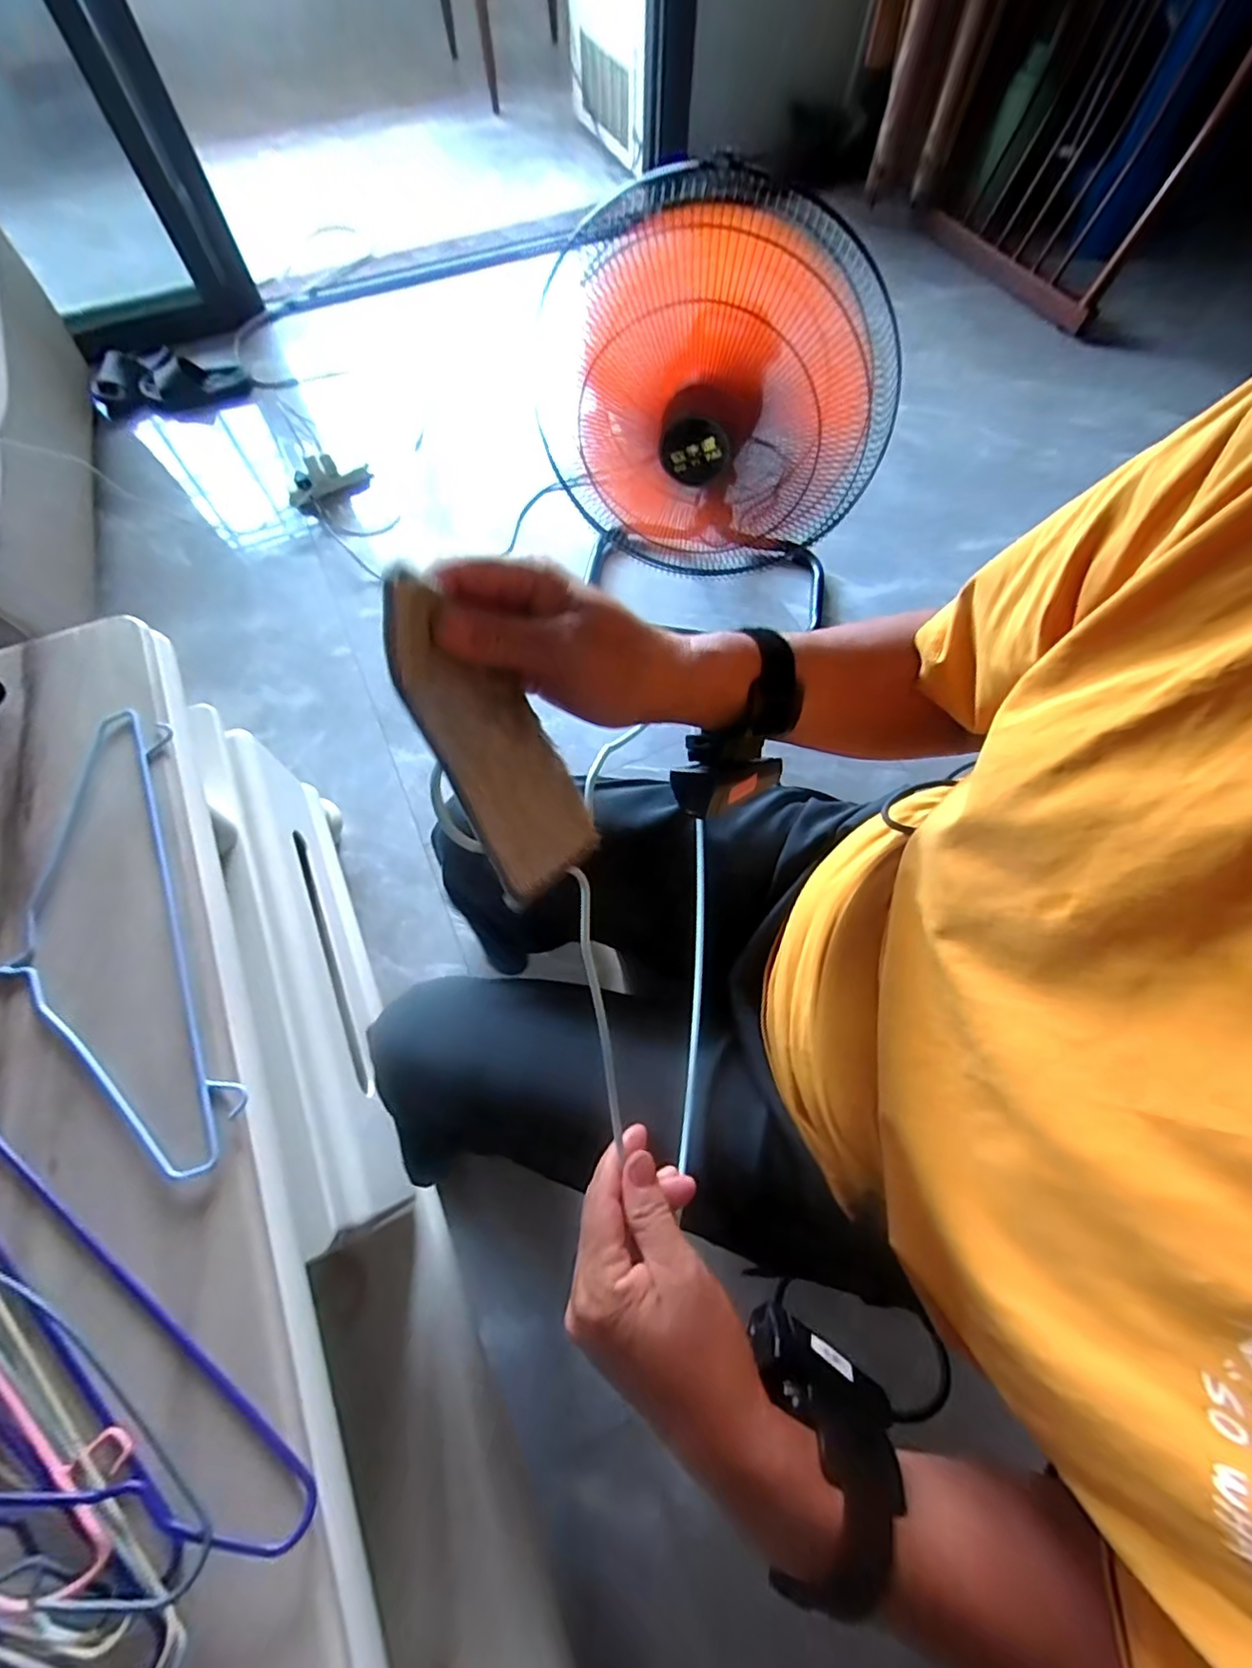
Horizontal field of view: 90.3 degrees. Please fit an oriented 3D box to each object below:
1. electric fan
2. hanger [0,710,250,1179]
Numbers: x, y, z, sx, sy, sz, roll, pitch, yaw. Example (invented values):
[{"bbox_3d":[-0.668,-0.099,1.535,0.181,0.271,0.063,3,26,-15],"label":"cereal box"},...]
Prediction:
[{"bbox_3d":[0.158,-0.641,1.018,0.475,0.620,0.302,21,68,9],"label":"electric fan"},{"bbox_3d":[-0.436,0.083,0.474,0.223,0.012,0.402,-22,68,-10],"label":"hanger"}]

